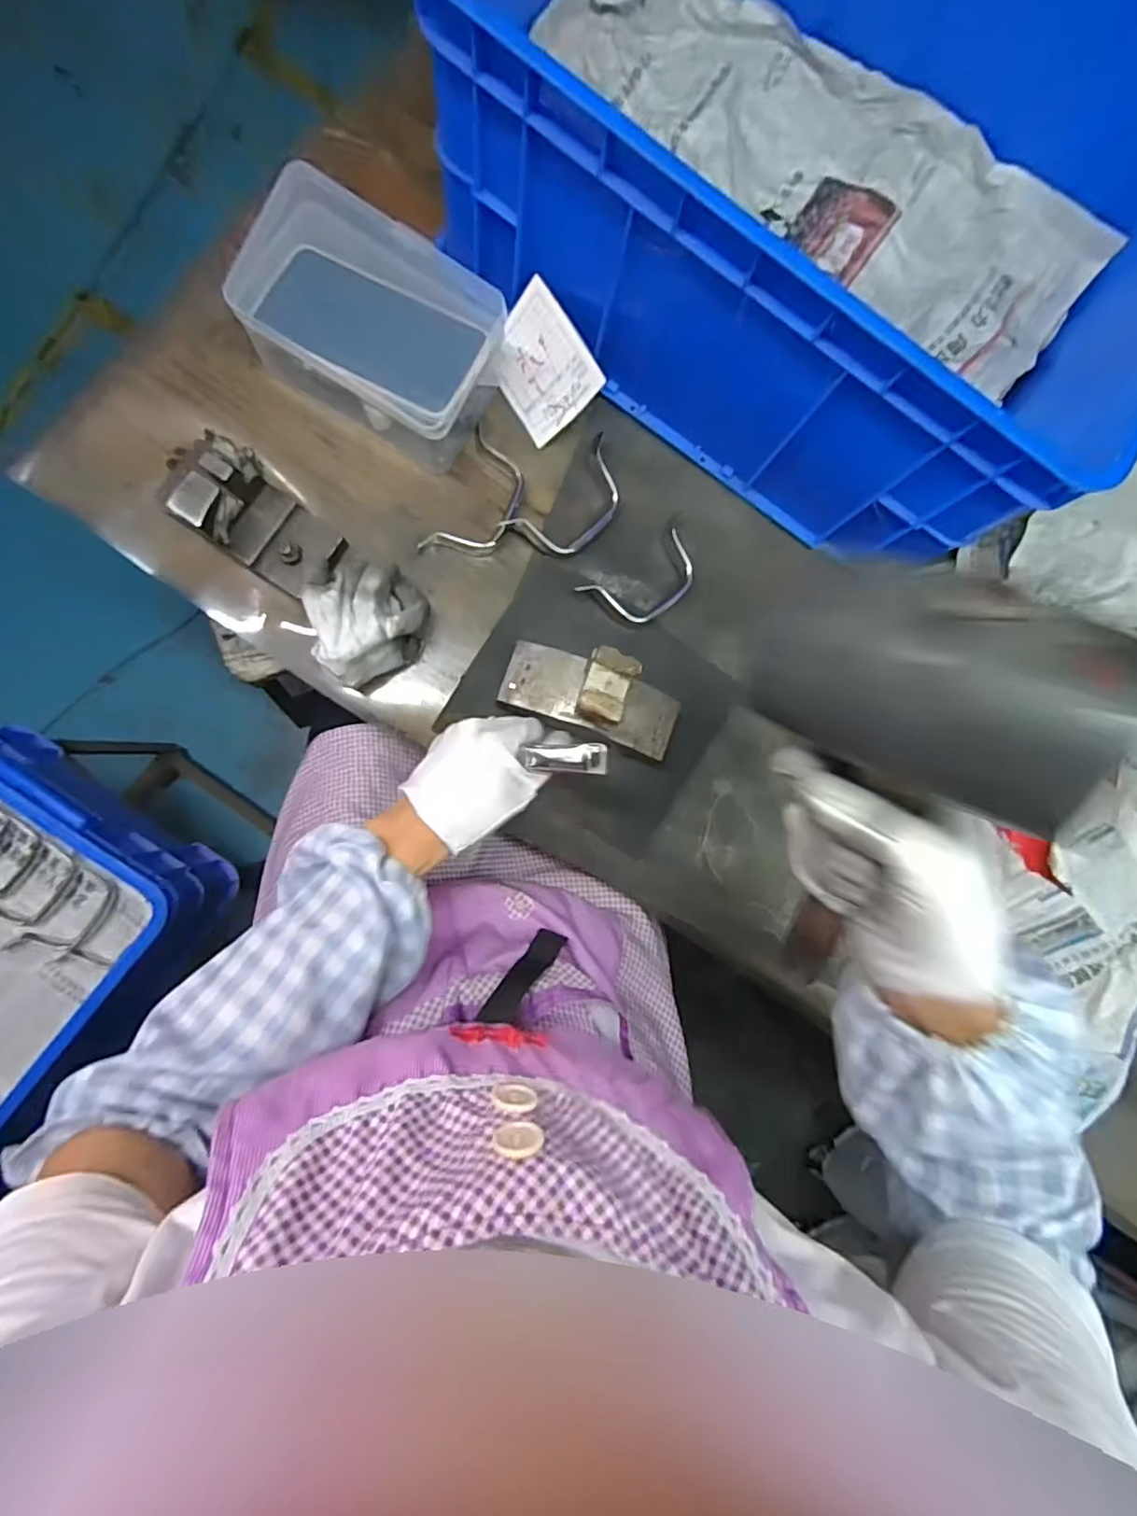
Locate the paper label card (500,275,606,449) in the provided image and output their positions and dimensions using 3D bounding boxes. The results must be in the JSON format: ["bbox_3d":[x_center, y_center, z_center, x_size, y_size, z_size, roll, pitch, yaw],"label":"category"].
[{"bbox_3d":[-0.023,-0.323,0.519,0.091,0.079,0.007,54,38,-9],"label":"paper label card"}]

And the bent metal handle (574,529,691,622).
[{"bbox_3d":[0.066,-0.147,0.531,0.111,0.026,0.054,-36,92,-7],"label":"bent metal handle"}]

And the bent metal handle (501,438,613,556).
[{"bbox_3d":[0.005,-0.212,0.528,0.113,0.023,0.057,-44,93,-7],"label":"bent metal handle"}]

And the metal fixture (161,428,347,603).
[{"bbox_3d":[-0.223,-0.173,0.464,0.118,0.067,0.065,31,84,-5],"label":"metal fixture"}]

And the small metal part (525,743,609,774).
[{"bbox_3d":[-0.001,0.000,0.415,0.056,0.010,0.019,1,87,20],"label":"small metal part"}]

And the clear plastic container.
[{"bbox_3d":[-0.149,-0.328,0.483,0.183,0.088,0.119,30,84,-5],"label":"clear plastic container"}]

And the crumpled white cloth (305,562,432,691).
[{"bbox_3d":[-0.154,-0.107,0.482,0.090,0.058,0.079,-29,91,-7],"label":"crumpled white cloth"}]

